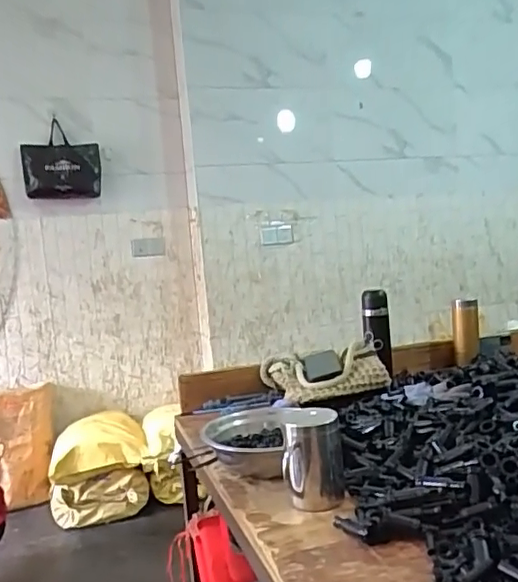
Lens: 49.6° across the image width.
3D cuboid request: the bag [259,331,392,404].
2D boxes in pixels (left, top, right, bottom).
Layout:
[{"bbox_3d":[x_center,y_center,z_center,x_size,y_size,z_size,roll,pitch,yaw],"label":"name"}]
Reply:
[{"bbox_3d":[0.156,0.175,1.244,0.285,0.081,0.182,-5,4,-7],"label":"bag"}]

